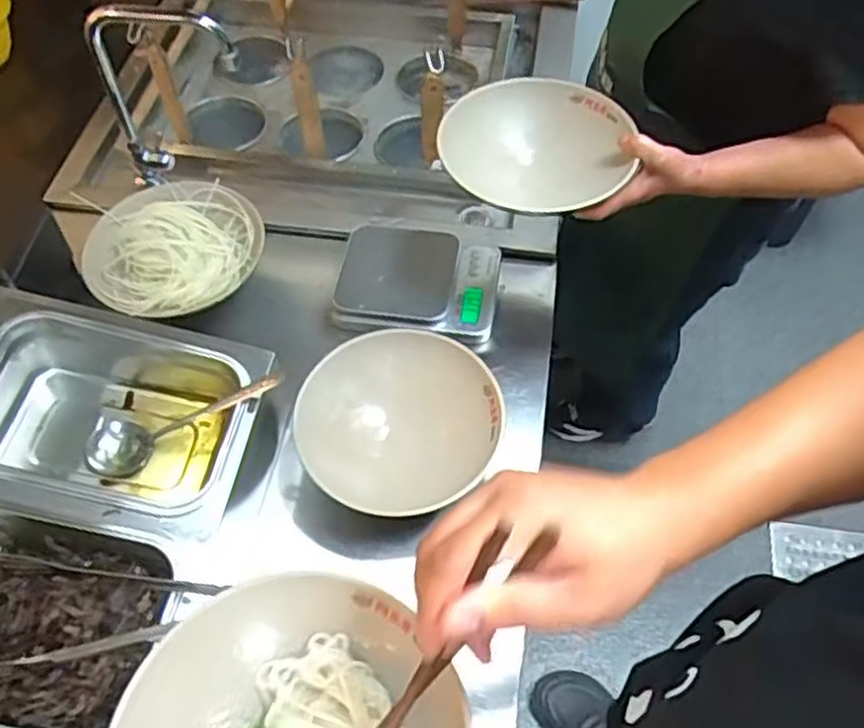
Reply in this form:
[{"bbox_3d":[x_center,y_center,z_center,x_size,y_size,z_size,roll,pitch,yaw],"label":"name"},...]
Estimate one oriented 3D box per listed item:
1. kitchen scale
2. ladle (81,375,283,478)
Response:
[{"bbox_3d":[-0.016,-0.108,0.900,0.180,0.030,0.151,7,57,6],"label":"kitchen scale"},{"bbox_3d":[-0.230,0.053,0.727,0.199,0.043,0.057,-21,58,6],"label":"ladle"}]

